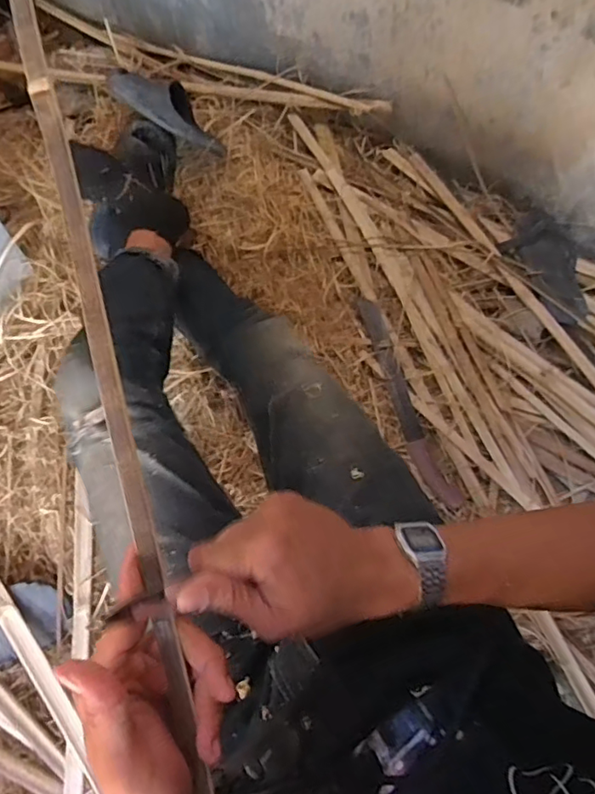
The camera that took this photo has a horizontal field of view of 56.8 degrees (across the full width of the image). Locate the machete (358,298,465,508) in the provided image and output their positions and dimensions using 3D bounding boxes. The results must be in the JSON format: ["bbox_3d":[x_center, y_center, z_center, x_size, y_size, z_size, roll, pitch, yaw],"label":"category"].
[{"bbox_3d":[0.190,0.004,0.984,0.048,0.020,0.404,-22,75,6],"label":"machete"}]

